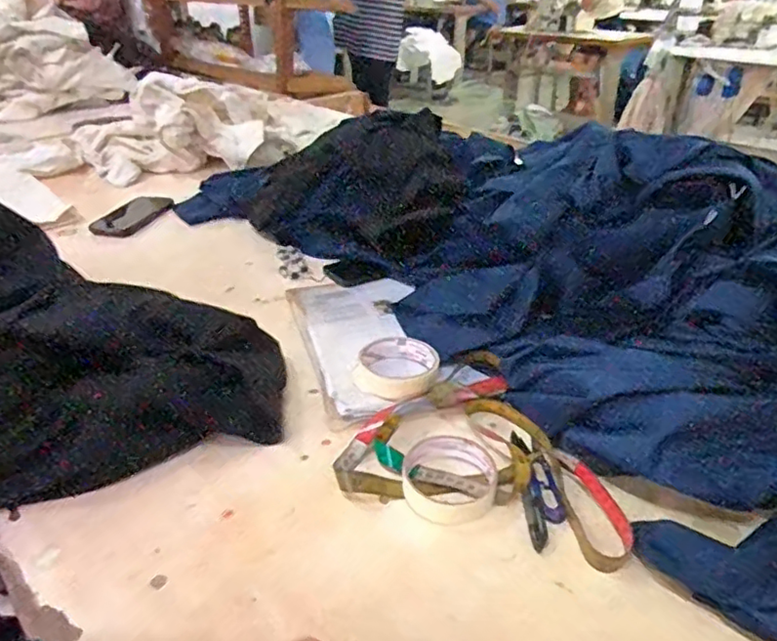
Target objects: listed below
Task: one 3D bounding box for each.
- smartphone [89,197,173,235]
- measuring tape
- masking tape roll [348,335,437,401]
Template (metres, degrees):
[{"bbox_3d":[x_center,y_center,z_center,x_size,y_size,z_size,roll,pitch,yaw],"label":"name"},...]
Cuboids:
[{"bbox_3d":[-0.485,-0.206,1.155,0.092,0.015,0.170,5,32,11],"label":"smartphone"},{"bbox_3d":[0.069,0.142,0.538,0.203,0.029,0.233,-14,35,-19],"label":"measuring tape"},{"bbox_3d":[0.008,0.047,0.661,0.089,0.023,0.089,-1,33,0],"label":"masking tape roll"}]

